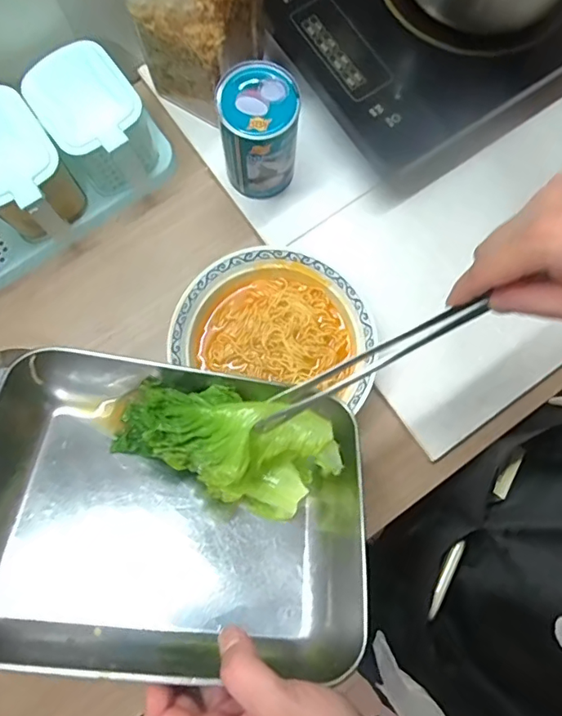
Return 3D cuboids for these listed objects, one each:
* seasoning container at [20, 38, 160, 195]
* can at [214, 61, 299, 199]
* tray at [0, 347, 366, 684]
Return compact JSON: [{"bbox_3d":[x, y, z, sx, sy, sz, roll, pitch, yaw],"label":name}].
[{"bbox_3d":[-0.177,-0.223,0.509,0.085,0.093,0.132,-34,80,-6],"label":"seasoning container"},{"bbox_3d":[-0.022,-0.211,0.495,0.073,0.113,0.068,0,78,1],"label":"can"},{"bbox_3d":[-0.071,0.104,0.354,0.278,0.050,0.193,13,55,-10],"label":"tray"}]

